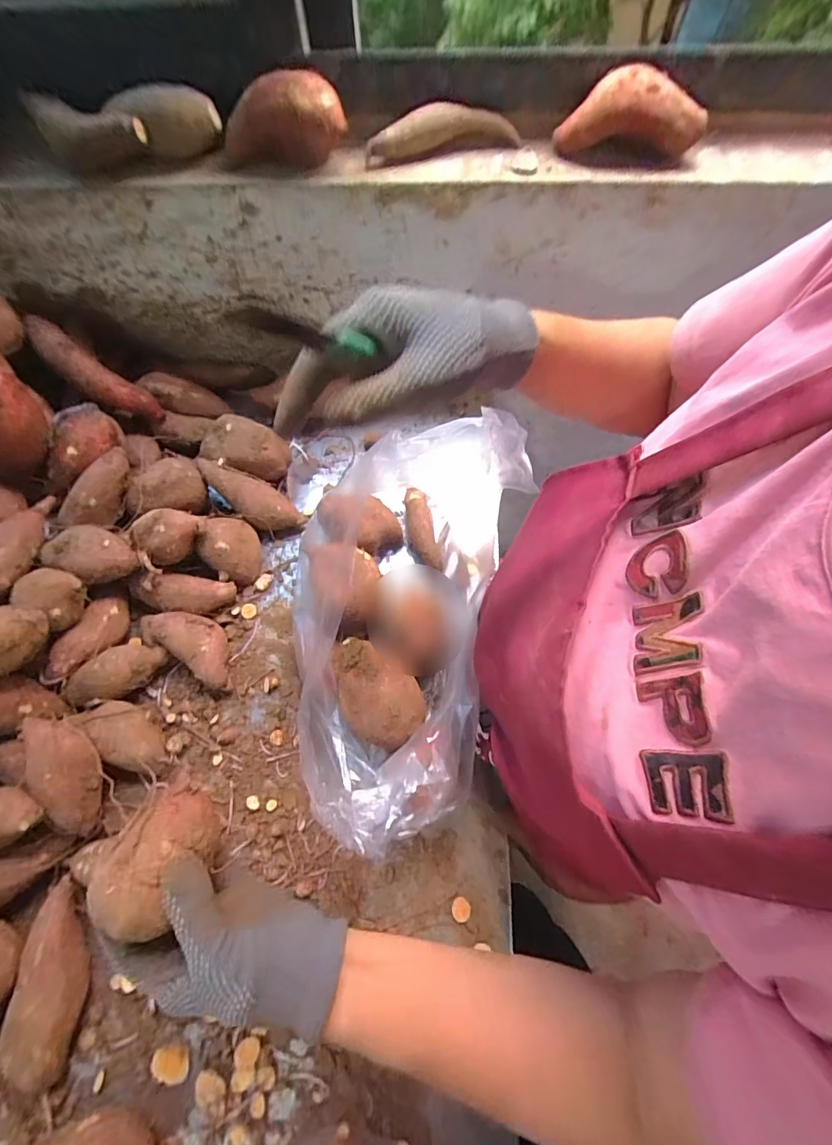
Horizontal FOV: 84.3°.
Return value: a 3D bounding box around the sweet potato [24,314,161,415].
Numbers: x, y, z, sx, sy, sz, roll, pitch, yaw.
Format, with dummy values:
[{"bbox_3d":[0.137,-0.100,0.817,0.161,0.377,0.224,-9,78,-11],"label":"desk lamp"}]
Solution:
[{"bbox_3d":[-0.366,-0.226,0.518,0.155,0.036,0.044,35,69,-20],"label":"sweet potato"}]

